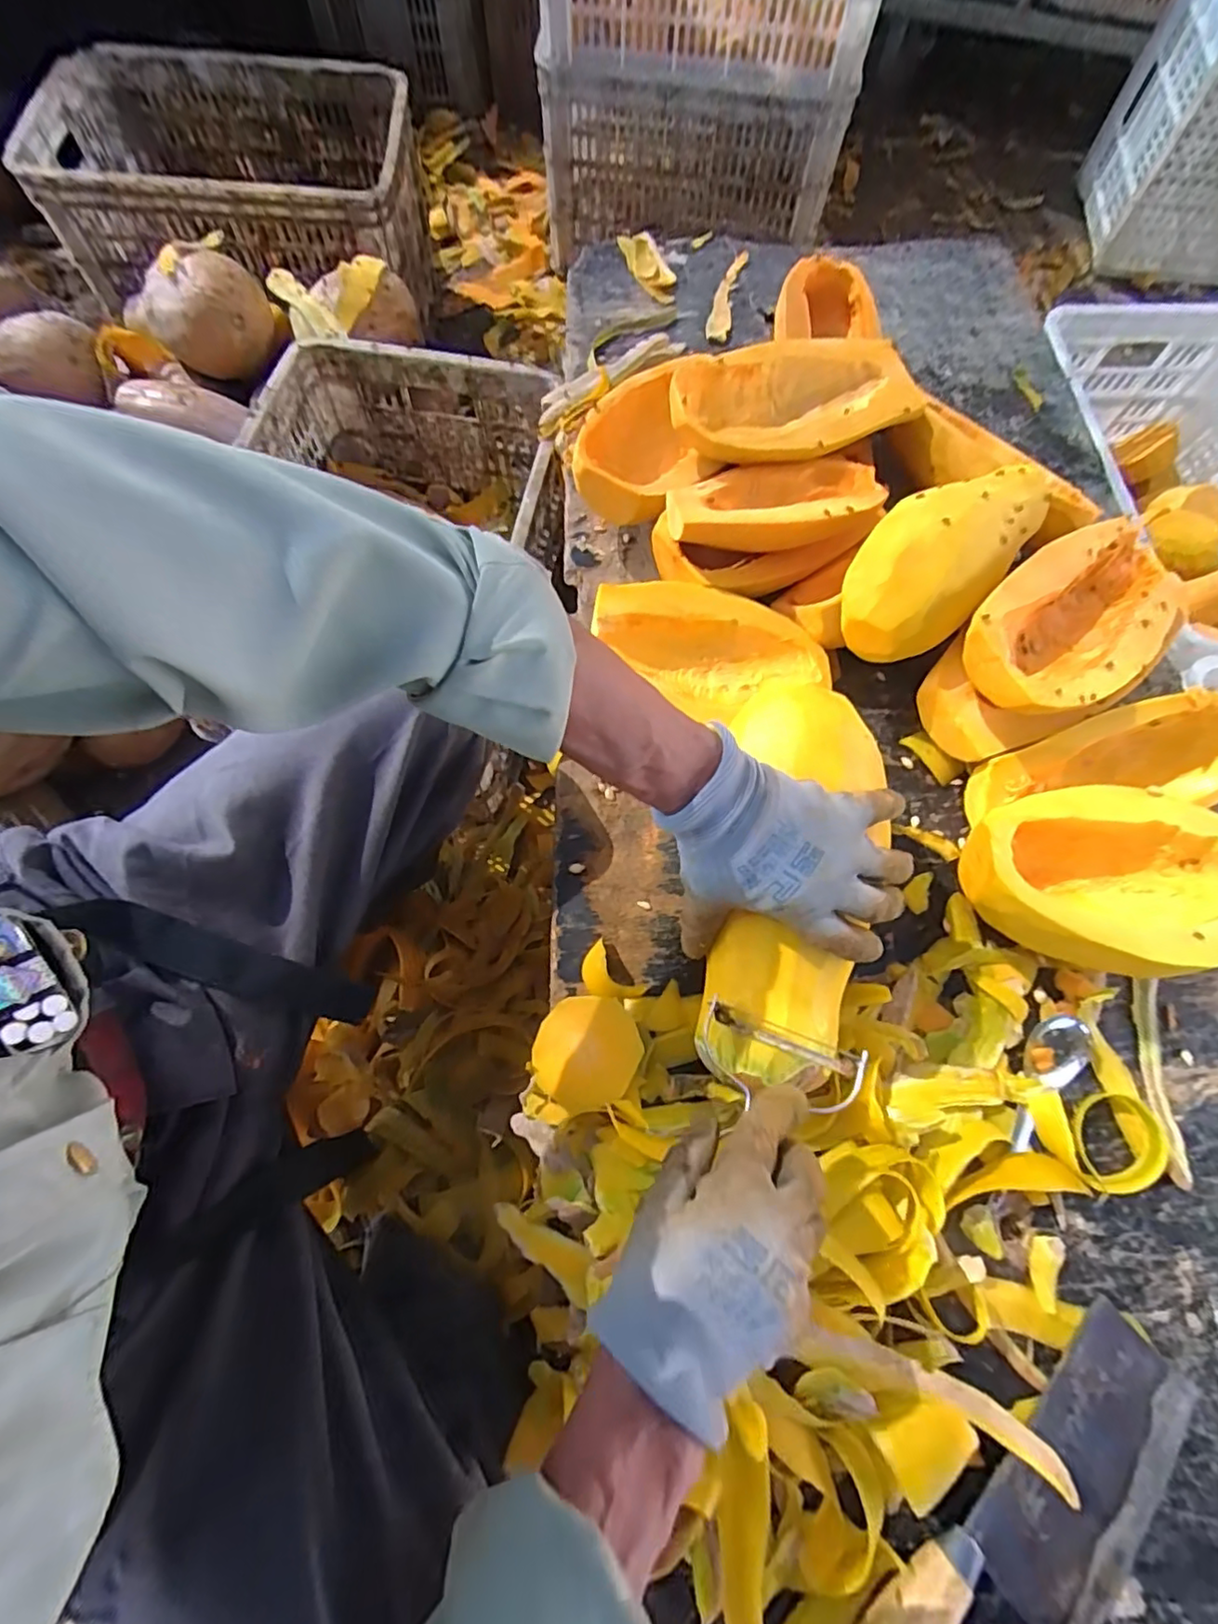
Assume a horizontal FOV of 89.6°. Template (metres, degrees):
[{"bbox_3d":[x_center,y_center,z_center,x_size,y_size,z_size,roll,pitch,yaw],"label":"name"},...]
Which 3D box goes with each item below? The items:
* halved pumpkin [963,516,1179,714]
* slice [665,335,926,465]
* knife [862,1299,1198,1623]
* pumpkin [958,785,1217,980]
[{"bbox_3d":[0.385,-0.159,0.501,0.241,0.056,0.117,-35,76,-13],"label":"halved pumpkin"},{"bbox_3d":[0.172,-0.379,0.566,0.242,0.045,0.105,-14,72,-6],"label":"slice"},{"bbox_3d":[0.261,0.433,0.359,0.262,0.029,0.095,-35,76,-13],"label":"knife"},{"bbox_3d":[0.376,0.055,0.470,0.212,0.076,0.134,-8,71,-5],"label":"pumpkin"}]

